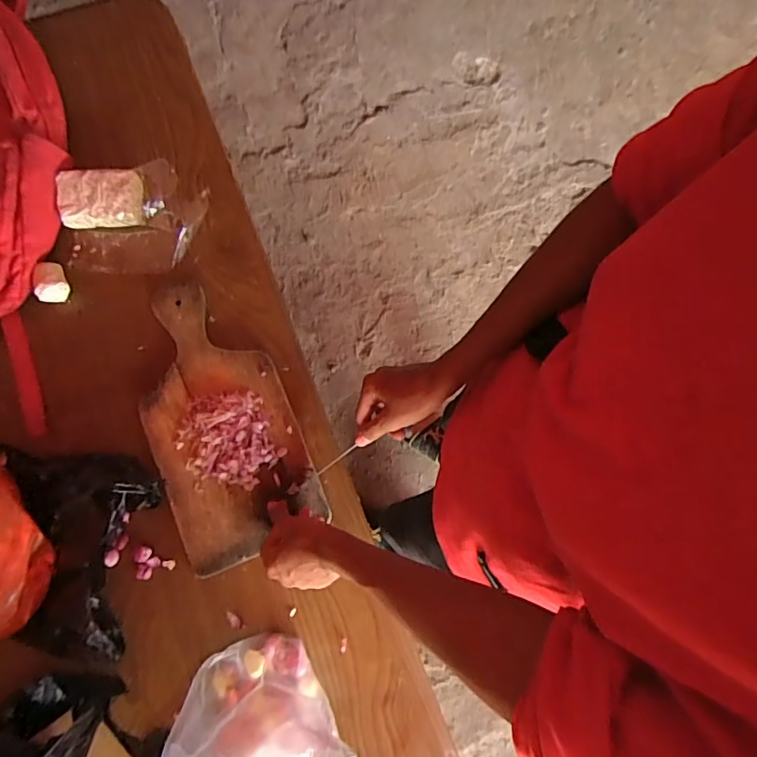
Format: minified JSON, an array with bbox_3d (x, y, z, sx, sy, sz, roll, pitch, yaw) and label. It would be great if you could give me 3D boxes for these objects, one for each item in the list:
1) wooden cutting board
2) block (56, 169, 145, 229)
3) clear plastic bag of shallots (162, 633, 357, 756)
[{"bbox_3d":[-0.196,0.044,0.616,0.167,0.023,0.329,-23,80,-6],"label":"wooden cutting board"},{"bbox_3d":[-0.354,-0.232,0.659,0.104,0.033,0.068,-5,78,-2],"label":"block"},{"bbox_3d":[-0.120,0.338,0.472,0.122,0.209,0.140,-37,81,-8],"label":"clear plastic bag of shallots"}]

